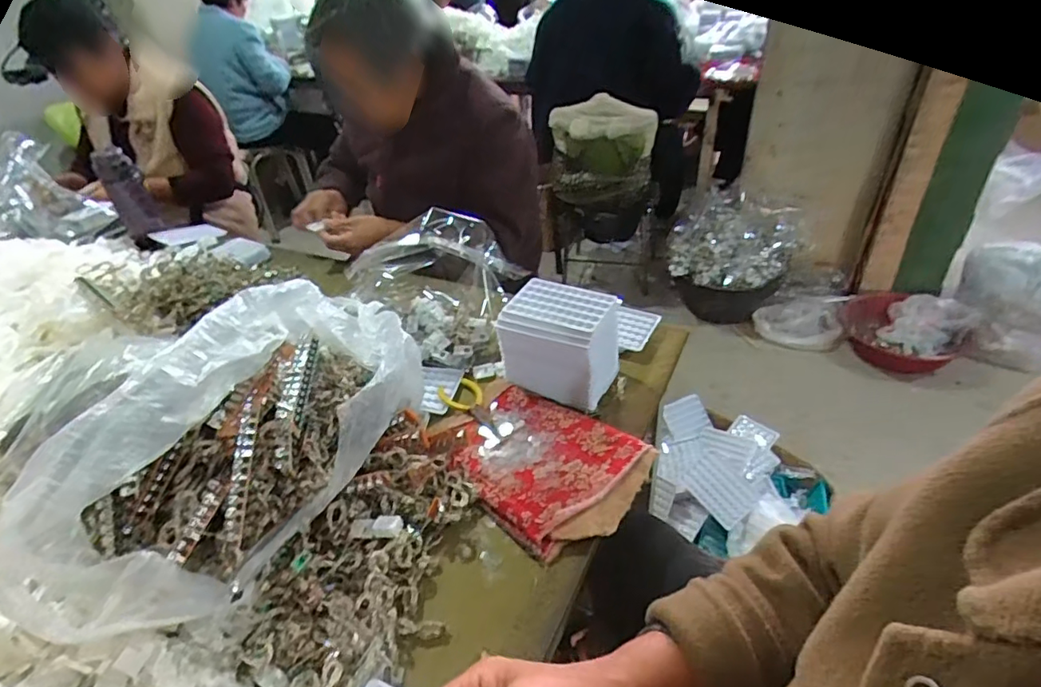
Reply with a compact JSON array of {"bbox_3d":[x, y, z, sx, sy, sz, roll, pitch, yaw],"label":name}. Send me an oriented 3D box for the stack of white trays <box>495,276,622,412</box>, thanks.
[{"bbox_3d":[0.052,0.003,0.695,0.132,0.127,0.093,15,41,24],"label":"stack of white trays"}]

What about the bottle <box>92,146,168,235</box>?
[{"bbox_3d":[-0.827,-0.317,1.147,0.082,0.176,0.076,-28,43,-27],"label":"bottle"}]

